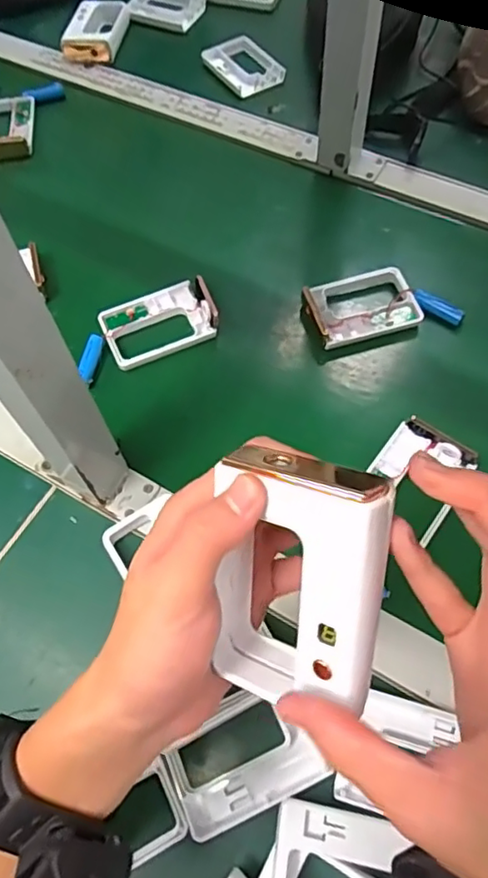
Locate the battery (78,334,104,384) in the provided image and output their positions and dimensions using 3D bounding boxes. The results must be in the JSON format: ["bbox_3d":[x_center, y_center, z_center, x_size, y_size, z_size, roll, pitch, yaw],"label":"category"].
[{"bbox_3d":[-0.137,-0.071,0.523,0.012,0.015,0.045,8,63,7],"label":"battery"}]

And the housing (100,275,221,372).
[{"bbox_3d":[-0.078,-0.109,0.539,0.102,0.021,0.068,-24,64,-9],"label":"housing"}]

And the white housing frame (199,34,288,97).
[{"bbox_3d":[-0.002,-0.465,0.725,0.076,0.010,0.102,-31,65,-13],"label":"white housing frame"}]

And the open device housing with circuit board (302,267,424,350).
[{"bbox_3d":[0.107,-0.122,0.541,0.103,0.021,0.068,-15,63,-5],"label":"open device housing with circuit board"}]

